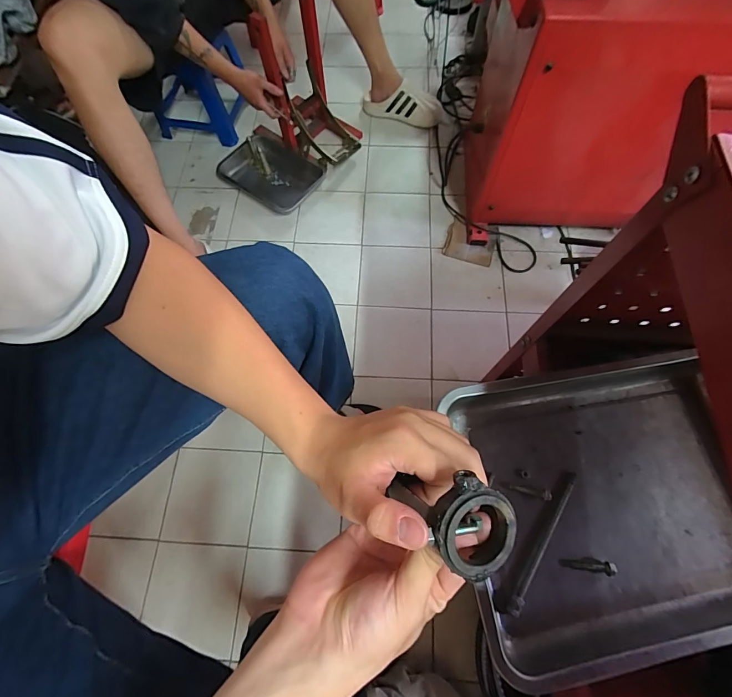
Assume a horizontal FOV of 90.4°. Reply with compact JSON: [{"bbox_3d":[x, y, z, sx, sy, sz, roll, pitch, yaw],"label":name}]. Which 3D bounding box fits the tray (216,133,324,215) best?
[{"bbox_3d":[-0.300,-0.553,1.139,0.313,0.043,0.213,33,74,14],"label":"tray"}]

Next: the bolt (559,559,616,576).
[{"bbox_3d":[0.247,0.243,0.404,0.059,0.009,0.012,2,69,3],"label":"bolt"}]

